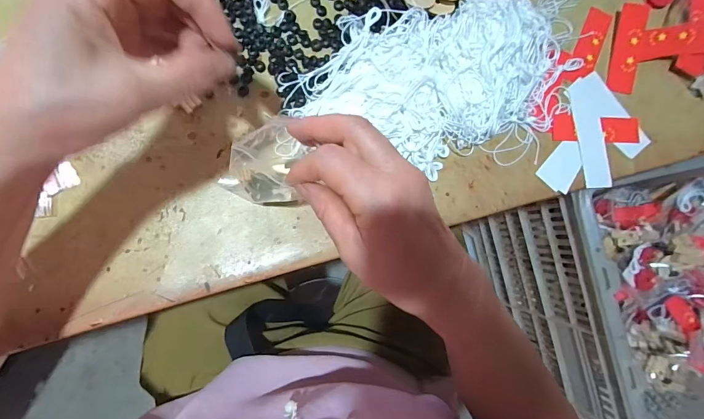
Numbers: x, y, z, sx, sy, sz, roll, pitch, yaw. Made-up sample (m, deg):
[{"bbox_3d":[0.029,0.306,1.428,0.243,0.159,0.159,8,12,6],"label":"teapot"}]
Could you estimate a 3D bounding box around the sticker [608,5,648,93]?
[{"bbox_3d":[0.278,-0.162,0.355,0.025,0.005,0.086,11,91,13],"label":"sticker"}]

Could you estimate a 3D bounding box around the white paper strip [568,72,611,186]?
[{"bbox_3d":[0.236,-0.076,0.349,0.027,0.005,0.110,-5,83,0],"label":"white paper strip"}]

